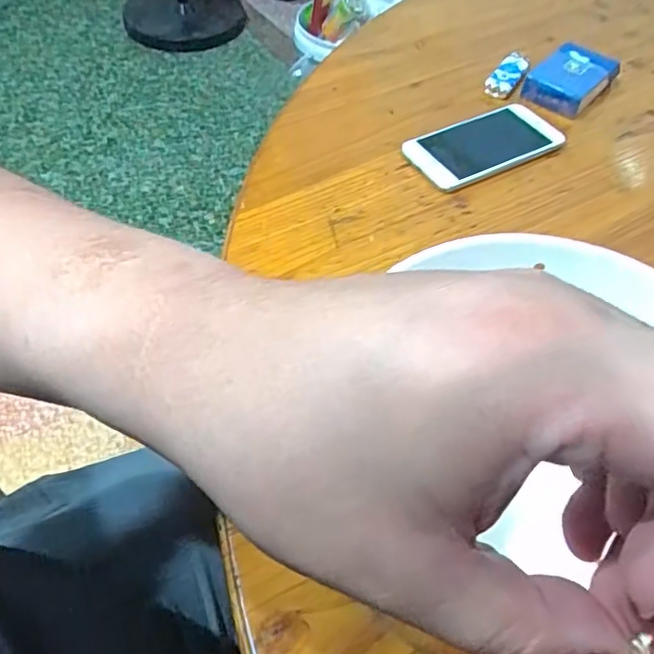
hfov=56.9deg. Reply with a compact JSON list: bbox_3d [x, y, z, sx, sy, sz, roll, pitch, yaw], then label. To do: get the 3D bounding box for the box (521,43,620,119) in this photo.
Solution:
[{"bbox_3d":[0.228,-0.231,0.560,0.056,0.024,0.087,36,60,23],"label":"box"}]

